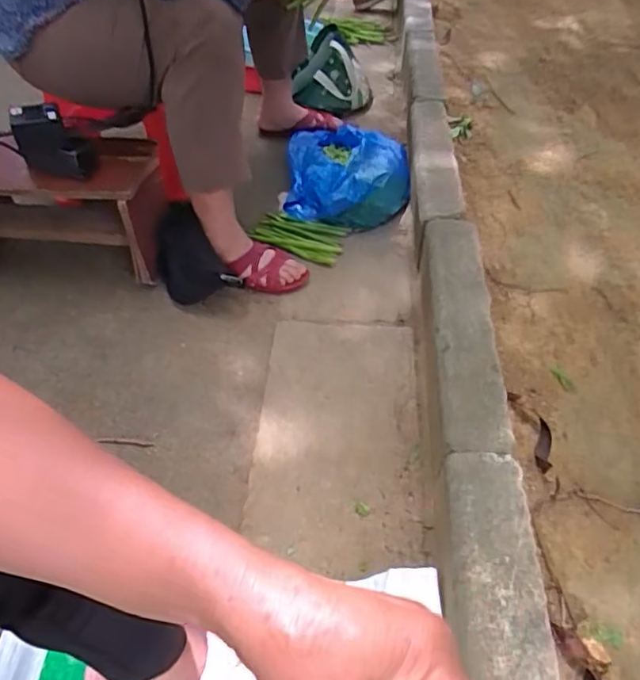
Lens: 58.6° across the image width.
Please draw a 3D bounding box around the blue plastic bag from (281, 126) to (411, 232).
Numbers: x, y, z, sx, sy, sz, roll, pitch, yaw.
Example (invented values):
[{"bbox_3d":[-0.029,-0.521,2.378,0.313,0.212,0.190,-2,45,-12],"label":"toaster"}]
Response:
[{"bbox_3d":[0.064,-0.402,1.293,0.268,0.118,0.365,1,47,2],"label":"blue plastic bag"}]

